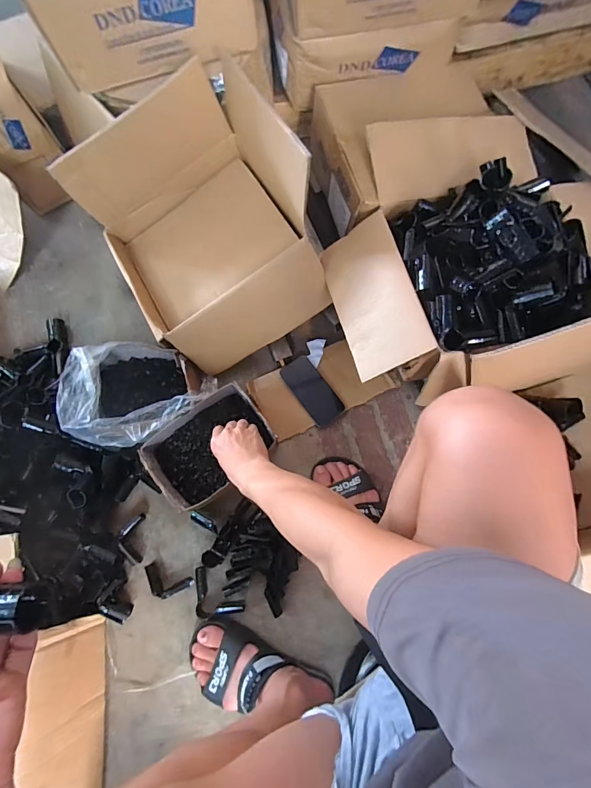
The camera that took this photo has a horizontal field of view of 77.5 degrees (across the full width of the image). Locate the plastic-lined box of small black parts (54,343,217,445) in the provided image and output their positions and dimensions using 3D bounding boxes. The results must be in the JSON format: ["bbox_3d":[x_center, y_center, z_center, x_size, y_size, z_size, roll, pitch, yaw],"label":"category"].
[{"bbox_3d":[-0.287,-0.002,0.678,0.247,0.114,0.196,-3,74,-2],"label":"plastic-lined box of small black parts"}]

